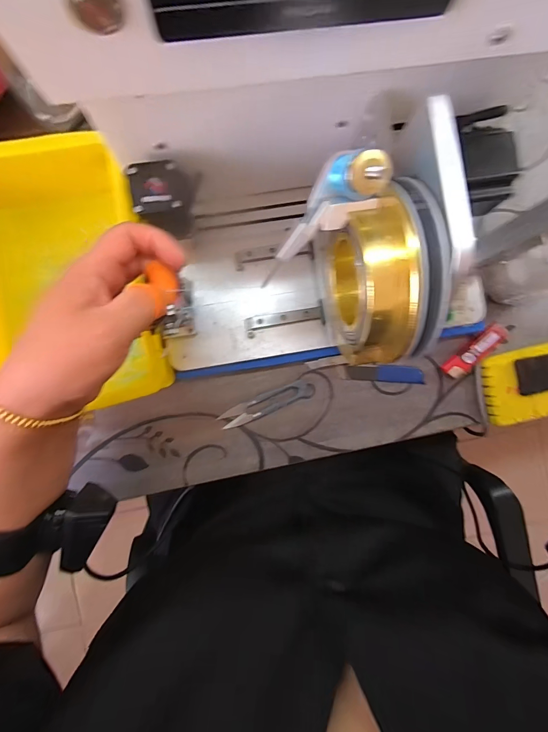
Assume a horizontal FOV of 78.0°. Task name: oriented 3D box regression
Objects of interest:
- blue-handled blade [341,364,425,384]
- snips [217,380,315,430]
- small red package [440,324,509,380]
[{"bbox_3d":[0.126,0.008,0.383,0.092,0.012,0.019,4,89,-2],"label":"blue-handled blade"},{"bbox_3d":[-0.007,0.043,0.383,0.110,0.004,0.022,-21,90,-3],"label":"snips"},{"bbox_3d":[0.227,-0.017,0.382,0.078,0.019,0.022,-41,91,-2],"label":"small red package"}]

